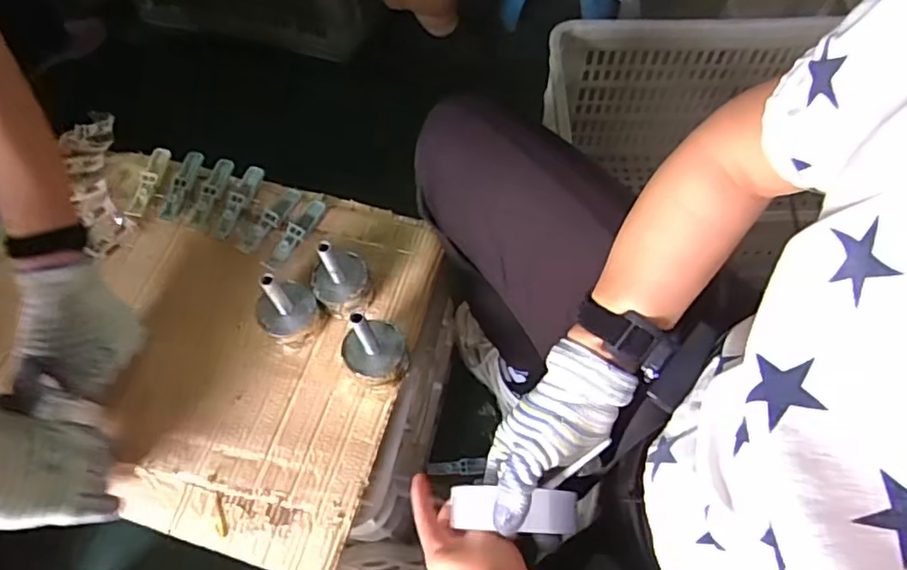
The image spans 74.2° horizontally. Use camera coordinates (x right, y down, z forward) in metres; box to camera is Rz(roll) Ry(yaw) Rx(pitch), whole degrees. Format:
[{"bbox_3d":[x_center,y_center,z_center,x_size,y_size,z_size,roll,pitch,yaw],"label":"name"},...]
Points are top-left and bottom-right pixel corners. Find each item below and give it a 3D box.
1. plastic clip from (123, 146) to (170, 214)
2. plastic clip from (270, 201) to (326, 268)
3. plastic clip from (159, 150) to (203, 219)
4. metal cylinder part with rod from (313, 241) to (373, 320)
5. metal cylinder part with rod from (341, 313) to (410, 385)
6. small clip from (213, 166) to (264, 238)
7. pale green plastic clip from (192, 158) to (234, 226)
[{"bbox_3d":[-0.396,-0.137,0.776,0.025,0.009,0.114,6,63,4],"label":"plastic clip"},{"bbox_3d":[-0.189,-0.066,0.723,0.023,0.012,0.101,25,65,13],"label":"plastic clip"},{"bbox_3d":[-0.346,-0.128,0.766,0.024,0.012,0.101,7,63,4],"label":"plastic clip"},{"bbox_3d":[-0.123,-0.012,0.640,0.057,0.108,0.061,-20,64,-10],"label":"metal cylinder part with rod"},{"bbox_3d":[-0.079,0.059,0.589,0.061,0.100,0.058,0,63,0],"label":"metal cylinder part with rod"},{"bbox_3d":[-0.269,-0.105,0.749,0.026,0.010,0.105,16,64,9],"label":"small clip"},{"bbox_3d":[-0.307,-0.120,0.756,0.023,0.012,0.093,16,64,9],"label":"pale green plastic clip"}]

